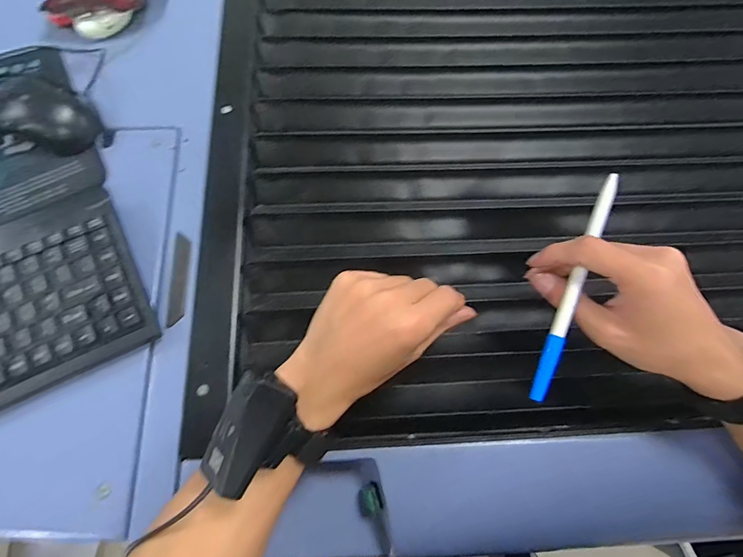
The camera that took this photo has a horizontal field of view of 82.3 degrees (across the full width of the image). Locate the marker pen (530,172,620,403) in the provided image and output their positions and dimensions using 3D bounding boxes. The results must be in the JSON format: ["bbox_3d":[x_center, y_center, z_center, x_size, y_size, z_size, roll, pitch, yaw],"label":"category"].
[{"bbox_3d":[0.145,0.006,0.301,0.011,0.009,0.169,21,87,6],"label":"marker pen"}]

